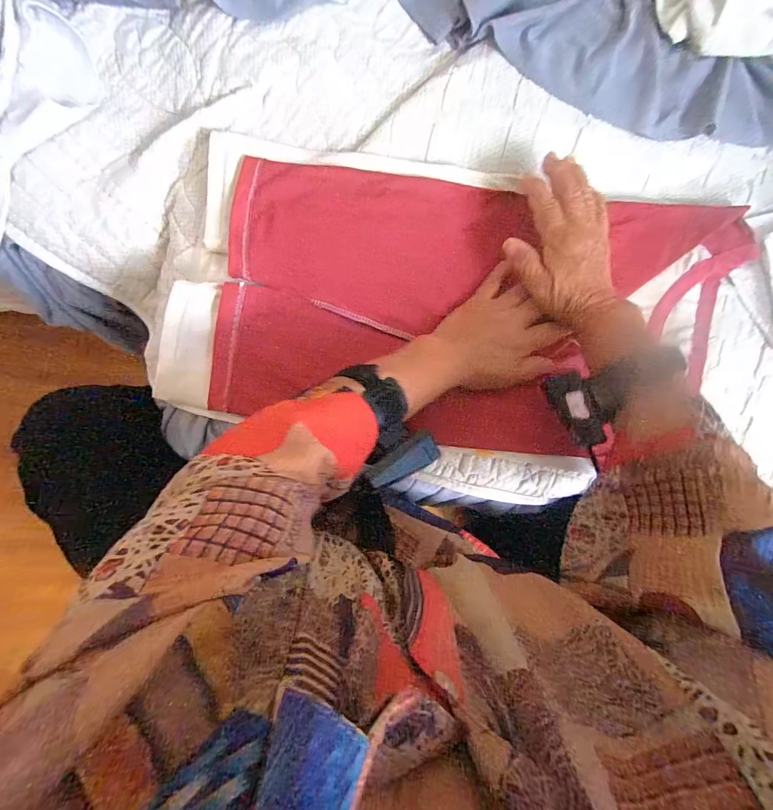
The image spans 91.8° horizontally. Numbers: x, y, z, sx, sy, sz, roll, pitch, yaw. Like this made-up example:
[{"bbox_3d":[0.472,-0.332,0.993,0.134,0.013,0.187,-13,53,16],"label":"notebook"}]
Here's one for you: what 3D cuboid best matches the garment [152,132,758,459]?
[{"bbox_3d":[0.082,-0.100,0.378,0.574,0.040,0.261,5,87,-5],"label":"garment"}]

